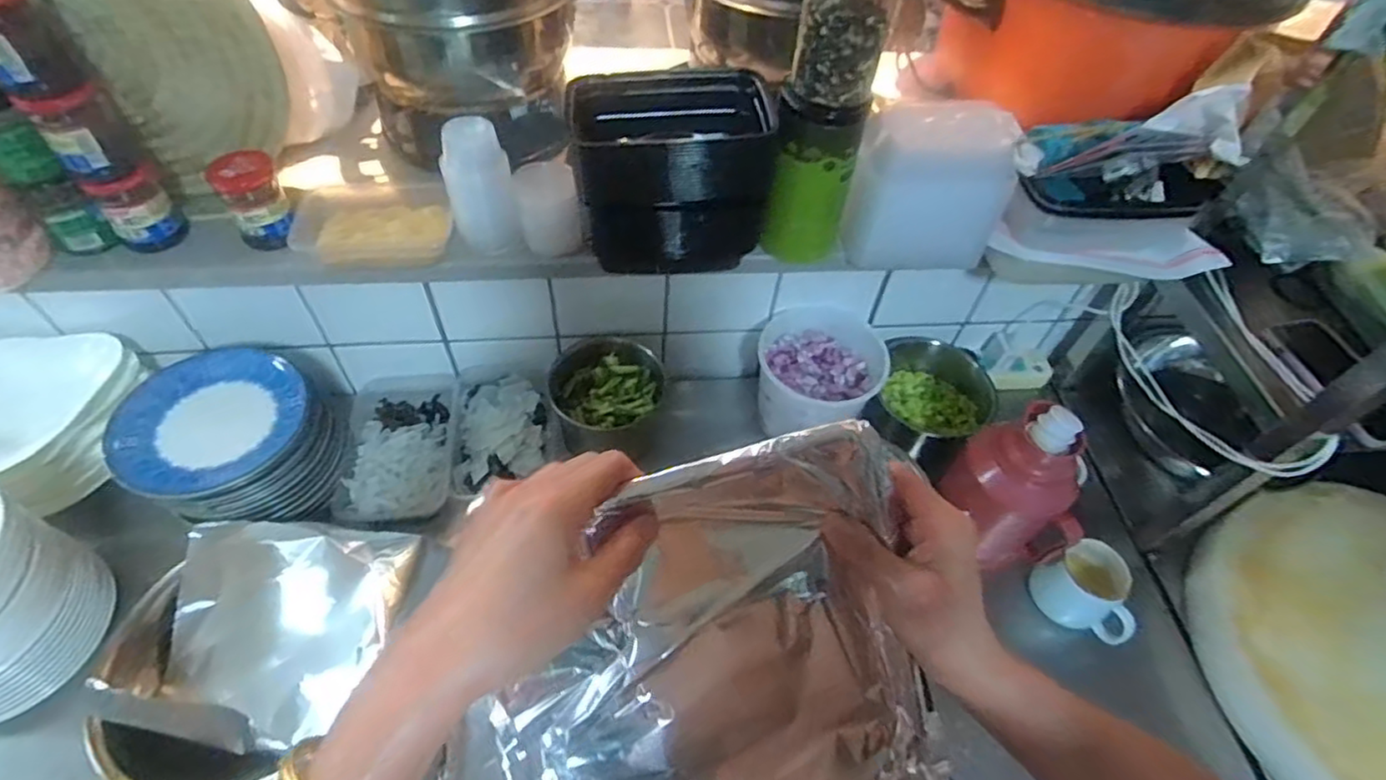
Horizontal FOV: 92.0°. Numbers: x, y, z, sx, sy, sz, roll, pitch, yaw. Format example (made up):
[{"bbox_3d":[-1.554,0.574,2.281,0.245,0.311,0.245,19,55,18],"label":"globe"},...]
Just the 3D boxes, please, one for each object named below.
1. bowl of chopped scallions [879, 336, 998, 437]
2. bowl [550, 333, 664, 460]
[{"bbox_3d":[0.356,-0.001,0.970,0.155,0.072,0.170,12,53,4],"label":"bowl of chopped scallions"},{"bbox_3d":[-0.118,0.006,0.922,0.144,0.100,0.140,2,53,-3],"label":"bowl"}]

